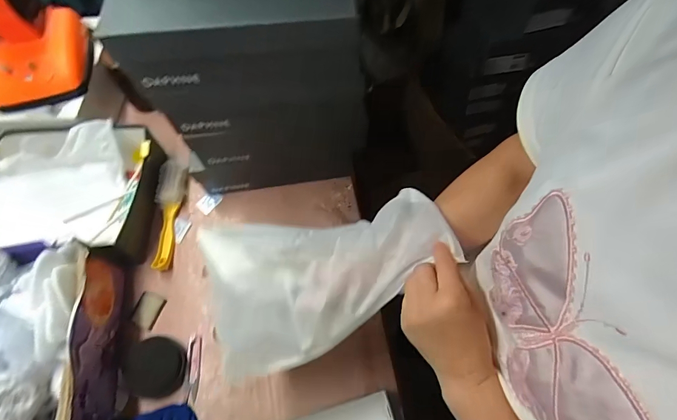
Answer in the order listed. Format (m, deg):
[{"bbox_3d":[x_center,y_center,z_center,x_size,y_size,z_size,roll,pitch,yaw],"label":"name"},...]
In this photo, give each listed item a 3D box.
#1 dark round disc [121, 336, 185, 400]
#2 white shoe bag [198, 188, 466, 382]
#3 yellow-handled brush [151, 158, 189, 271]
[{"bbox_3d":[-0.292,0.251,0.608,0.089,0.014,0.089,8,61,-15],"label":"dark round disc"},{"bbox_3d":[-0.015,0.085,0.469,0.311,0.082,0.187,-13,64,12],"label":"white shoe bag"},{"bbox_3d":[-0.332,0.005,0.731,0.053,0.034,0.222,0,64,2],"label":"yellow-handled brush"}]

